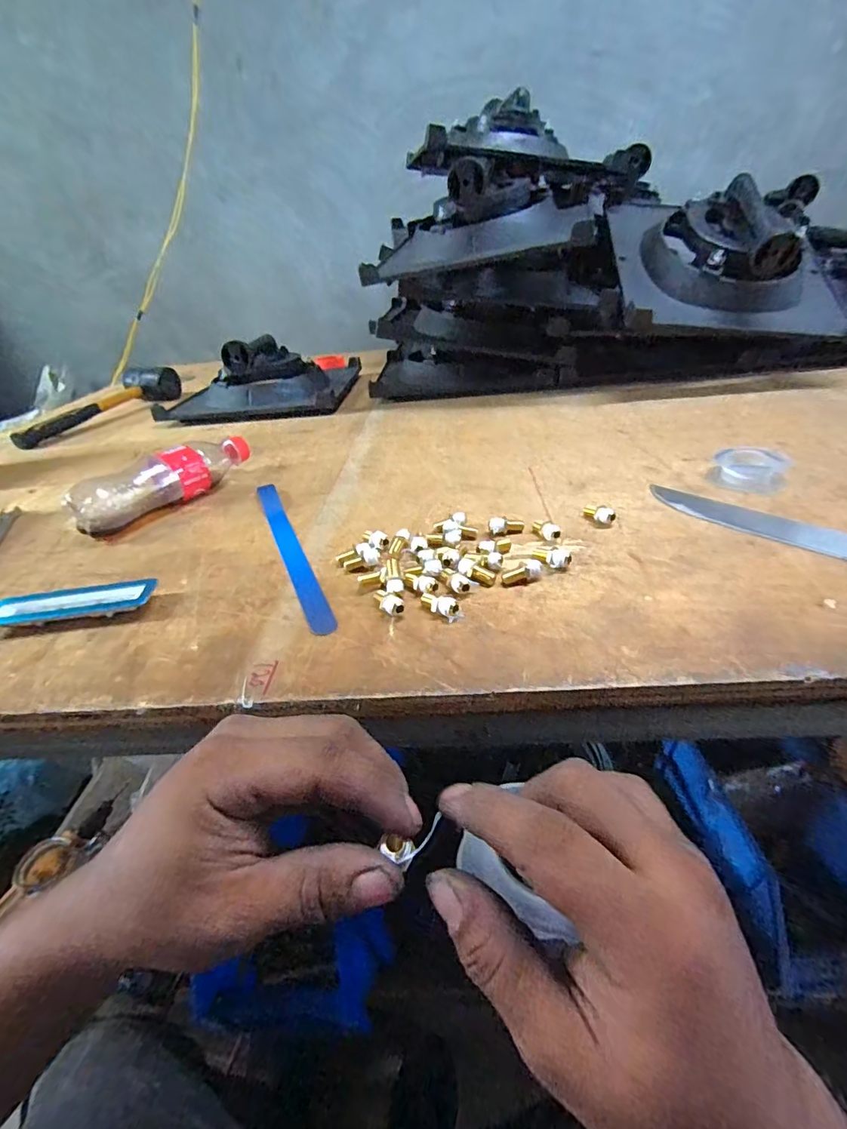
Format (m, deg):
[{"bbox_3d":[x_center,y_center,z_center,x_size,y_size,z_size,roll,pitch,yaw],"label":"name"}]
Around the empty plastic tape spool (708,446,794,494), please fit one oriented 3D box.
[{"bbox_3d":[0.297,-0.087,0.444,0.060,0.022,0.053,21,42,34],"label":"empty plastic tape spool"}]

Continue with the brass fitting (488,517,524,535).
[{"bbox_3d":[0.068,-0.032,0.400,0.030,0.012,0.009,2,32,-13],"label":"brass fitting"}]

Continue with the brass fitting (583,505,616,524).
[{"bbox_3d":[0.145,-0.042,0.404,0.010,0.013,0.032,-18,23,-18],"label":"brass fitting"}]

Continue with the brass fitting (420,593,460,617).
[{"bbox_3d":[0.009,0.026,0.319,0.028,0.014,0.012,18,41,32],"label":"brass fitting"}]

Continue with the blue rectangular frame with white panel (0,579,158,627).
[{"bbox_3d":[-0.261,0.032,0.358,0.119,0.017,0.025,-8,34,-3],"label":"blue rectangular frame with white panel"}]

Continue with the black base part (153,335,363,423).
[{"bbox_3d":[-0.278,-0.319,0.820,0.283,0.092,0.203,-1,34,7],"label":"black base part"}]

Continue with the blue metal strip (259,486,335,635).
[{"bbox_3d":[-0.115,-0.017,0.414,0.017,0.010,0.248,-18,35,-17],"label":"blue metal strip"}]

